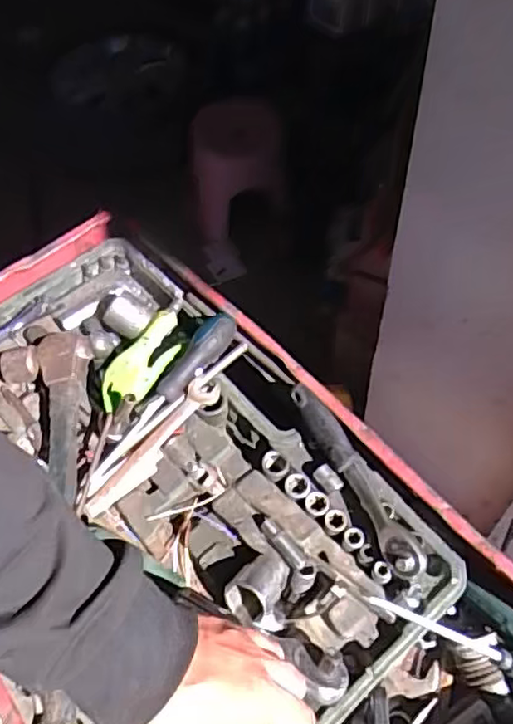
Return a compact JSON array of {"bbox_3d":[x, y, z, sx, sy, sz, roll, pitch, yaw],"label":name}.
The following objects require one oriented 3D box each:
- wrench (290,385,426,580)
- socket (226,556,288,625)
[{"bbox_3d":[0.088,0.102,0.575,0.029,0.034,0.190,-24,58,-13],"label":"wrench"},{"bbox_3d":[0.002,0.190,0.544,0.040,0.042,0.048,15,27,23],"label":"socket"}]

